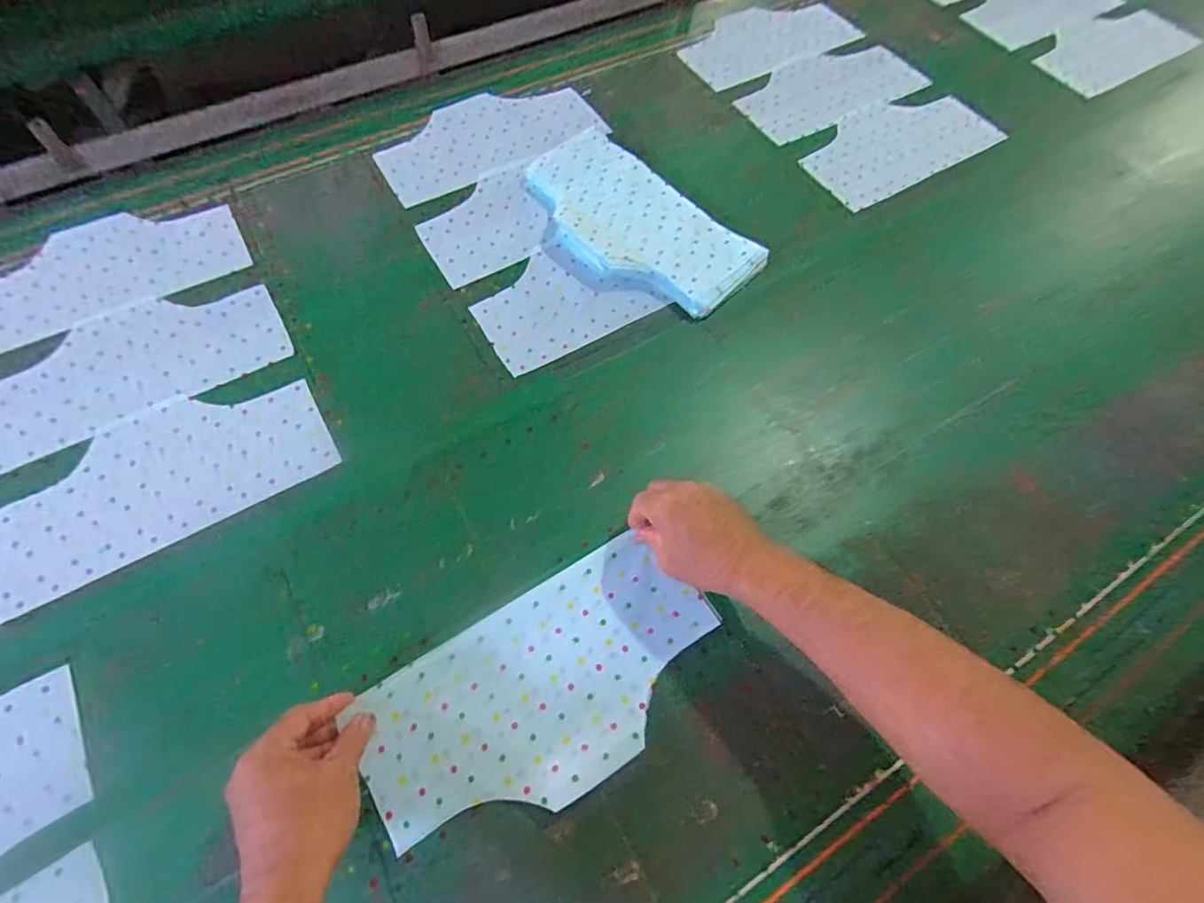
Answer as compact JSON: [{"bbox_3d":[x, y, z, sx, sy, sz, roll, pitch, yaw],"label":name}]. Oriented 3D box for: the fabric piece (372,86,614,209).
[{"bbox_3d":[-0.170,-0.471,0.829,0.319,0.009,0.184,-24,65,-13],"label":"fabric piece"}]

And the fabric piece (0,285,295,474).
[{"bbox_3d":[-0.533,-0.101,0.632,0.319,0.005,0.155,-28,67,-14],"label":"fabric piece"}]

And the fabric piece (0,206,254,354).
[{"bbox_3d":[-0.619,-0.228,0.693,0.323,0.004,0.161,-24,66,-13],"label":"fabric piece"}]

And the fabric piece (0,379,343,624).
[{"bbox_3d":[-0.452,0.025,0.577,0.321,0.005,0.157,-28,69,-14],"label":"fabric piece"}]

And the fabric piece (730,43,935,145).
[{"bbox_3d":[0.366,-0.591,0.910,0.322,0.008,0.160,-27,67,-14],"label":"fabric piece"}]

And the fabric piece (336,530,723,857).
[{"bbox_3d":[-0.048,0.209,0.498,0.314,0.011,0.164,-29,67,-15],"label":"fabric piece"}]

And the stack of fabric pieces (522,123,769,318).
[{"bbox_3d":[0.028,-0.299,0.743,0.200,0.029,0.352,-37,70,-18],"label":"stack of fabric pieces"}]

